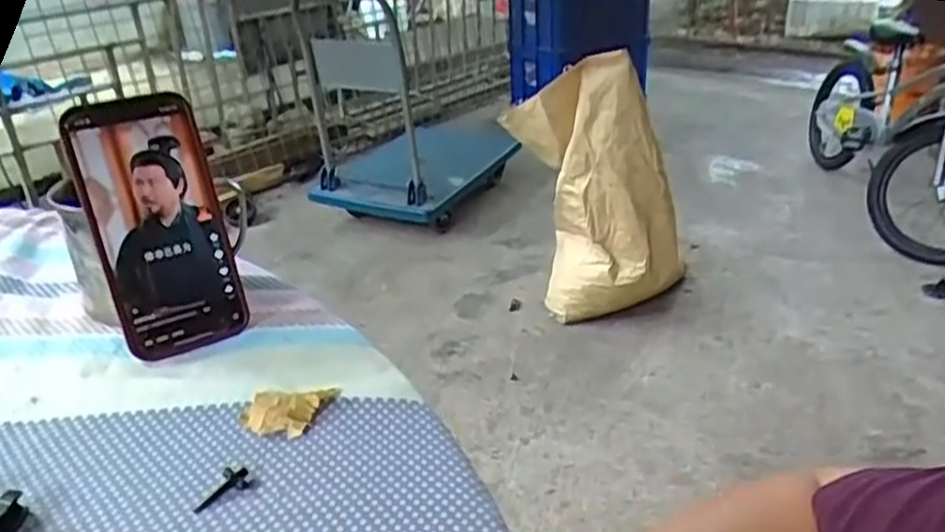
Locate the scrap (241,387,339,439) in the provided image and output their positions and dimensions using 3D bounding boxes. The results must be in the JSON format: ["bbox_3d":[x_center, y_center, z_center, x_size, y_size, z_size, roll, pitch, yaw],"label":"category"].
[{"bbox_3d":[-0.102,0.078,0.404,0.045,0.010,0.036,4,29,11],"label":"scrap"}]

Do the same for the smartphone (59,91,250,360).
[{"bbox_3d":[-0.196,-0.026,0.462,0.077,0.158,0.012,-18,8,-28],"label":"smartphone"}]

